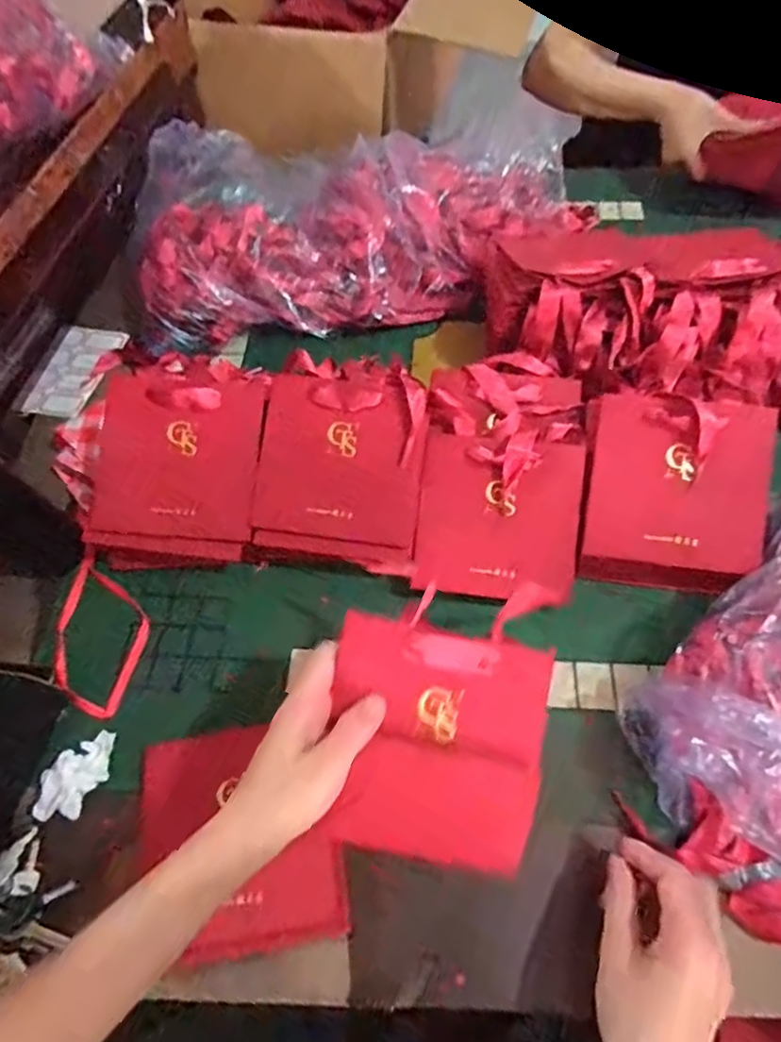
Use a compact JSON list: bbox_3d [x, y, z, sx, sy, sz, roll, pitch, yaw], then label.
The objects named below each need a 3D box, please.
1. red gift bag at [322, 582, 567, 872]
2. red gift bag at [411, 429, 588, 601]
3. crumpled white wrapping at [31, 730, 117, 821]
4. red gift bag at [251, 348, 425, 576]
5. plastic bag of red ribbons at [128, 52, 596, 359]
[{"bbox_3d":[0.032,0.124,0.386,0.138,0.038,0.178,7,85,-2],"label":"red gift bag"},{"bbox_3d":[0.095,-0.002,0.522,0.141,0.021,0.139,8,86,6],"label":"red gift bag"},{"bbox_3d":[-0.247,0.203,0.471,0.035,0.028,0.070,33,65,20],"label":"crumpled white wrapping"},{"bbox_3d":[-0.043,-0.053,0.539,0.142,0.035,0.179,6,95,3],"label":"red gift bag"},{"bbox_3d":[-0.057,-0.378,0.704,0.510,0.169,0.245,-10,59,-4],"label":"plastic bag of red ribbons"}]

